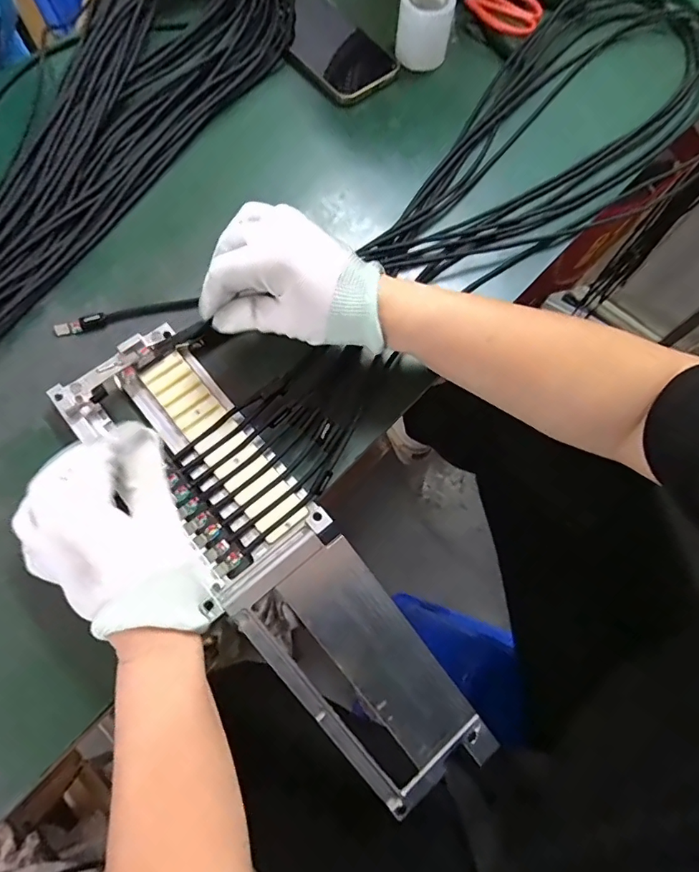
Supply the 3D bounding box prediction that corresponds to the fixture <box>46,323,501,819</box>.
[{"bbox_3d":[-0.050,0.088,0.344,0.095,0.045,0.388,-39,87,-13],"label":"fixture"}]

